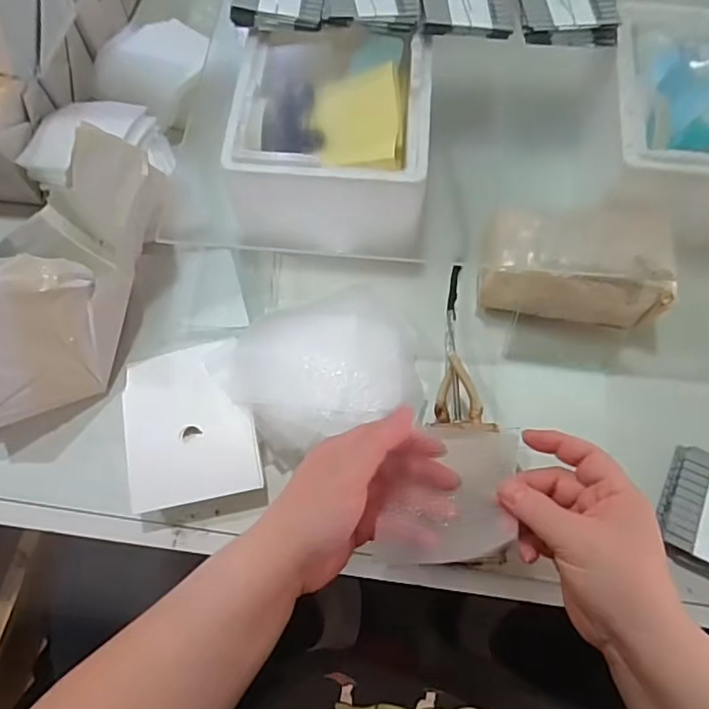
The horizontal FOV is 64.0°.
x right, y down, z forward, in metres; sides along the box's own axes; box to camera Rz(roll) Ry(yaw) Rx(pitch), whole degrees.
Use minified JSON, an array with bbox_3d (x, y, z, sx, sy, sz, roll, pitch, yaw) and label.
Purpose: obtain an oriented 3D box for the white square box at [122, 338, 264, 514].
[{"bbox_3d":[-0.128,0.057,0.449,0.095,0.035,0.116,-12,67,-5],"label":"white square box"}]

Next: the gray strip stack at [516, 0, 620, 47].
[{"bbox_3d":[0.191,-0.314,0.511,0.088,0.018,0.083,2,67,1],"label":"gray strip stack"}]

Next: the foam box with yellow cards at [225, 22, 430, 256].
[{"bbox_3d":[-0.022,-0.186,0.519,0.173,0.097,0.188,2,67,1],"label":"foam box with yellow cards"}]

